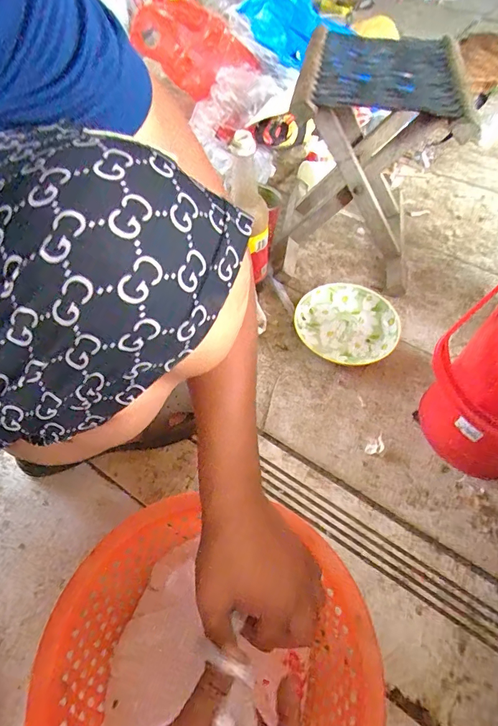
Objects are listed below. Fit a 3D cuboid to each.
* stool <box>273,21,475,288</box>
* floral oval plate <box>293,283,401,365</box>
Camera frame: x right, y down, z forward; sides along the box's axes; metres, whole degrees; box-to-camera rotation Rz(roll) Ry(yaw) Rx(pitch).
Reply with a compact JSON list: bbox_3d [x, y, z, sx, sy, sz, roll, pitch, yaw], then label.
[{"bbox_3d":[0.187,-0.355,0.681,0.249,0.319,0.271,10,54,8],"label":"stool"},{"bbox_3d":[0.167,-0.065,0.683,0.168,0.030,0.159,-9,58,-3],"label":"floral oval plate"}]

